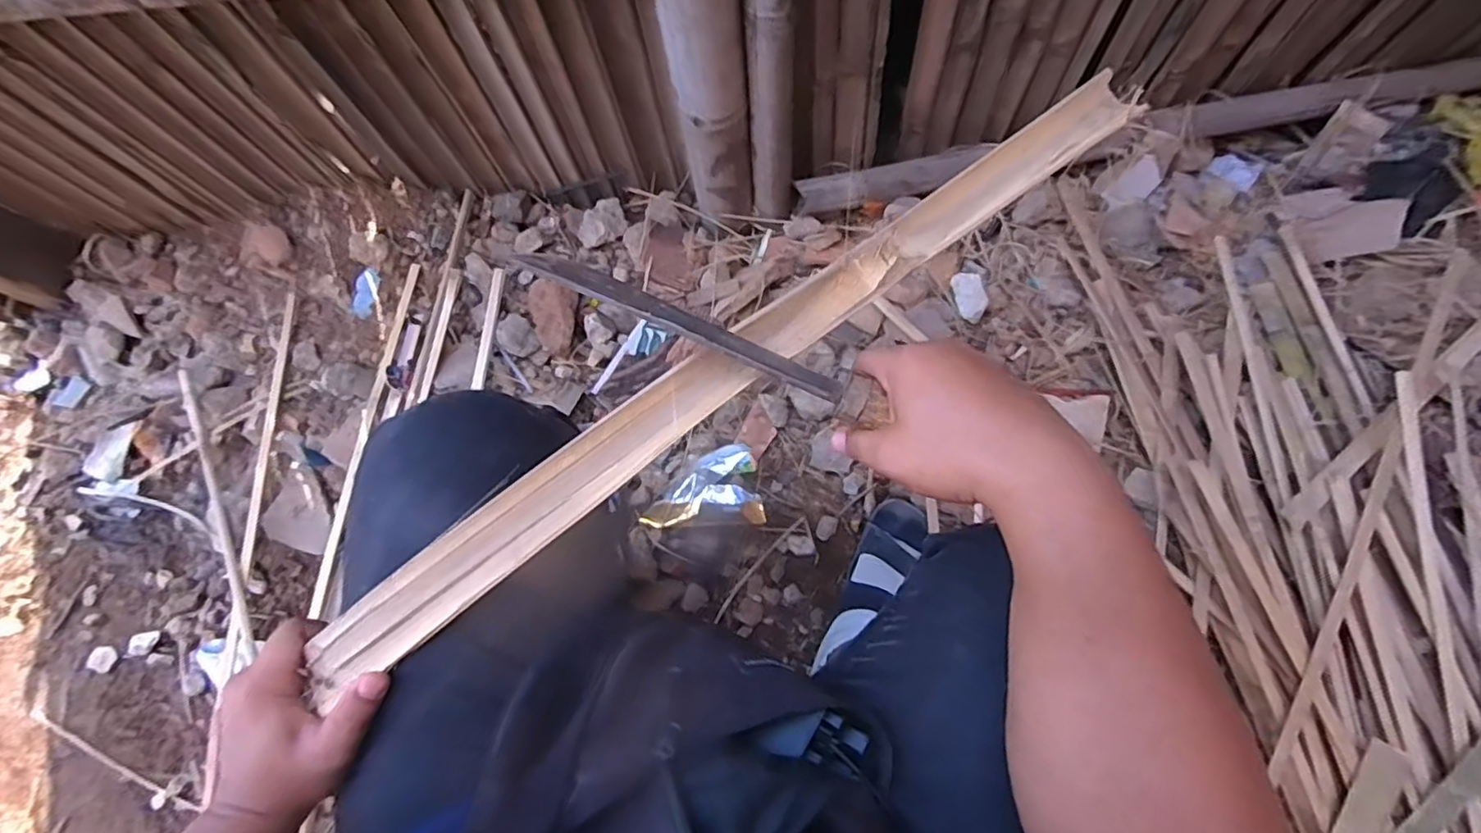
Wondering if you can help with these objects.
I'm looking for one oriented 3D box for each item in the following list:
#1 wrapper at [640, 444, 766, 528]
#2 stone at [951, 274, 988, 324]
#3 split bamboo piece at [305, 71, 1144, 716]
[{"bbox_3d":[-0.044,0.085,0.760,0.147,0.016,0.092,-6,66,17],"label":"wrapper"},{"bbox_3d":[0.287,-0.150,0.790,0.037,0.014,0.060,-10,75,-2],"label":"stone"},{"bbox_3d":[-0.009,-0.027,0.394,0.604,0.014,0.038,-36,77,-2],"label":"split bamboo piece"}]

